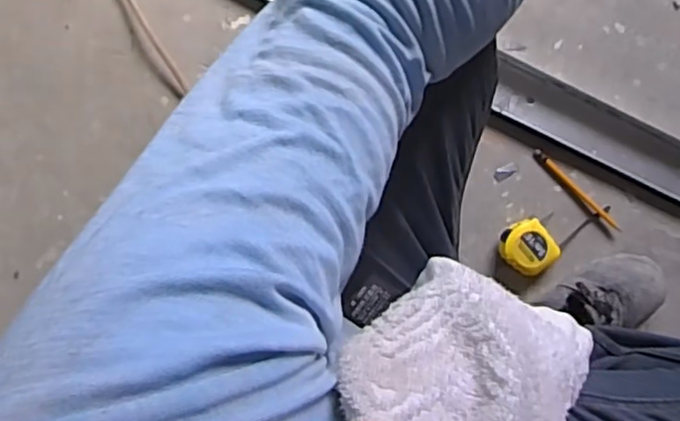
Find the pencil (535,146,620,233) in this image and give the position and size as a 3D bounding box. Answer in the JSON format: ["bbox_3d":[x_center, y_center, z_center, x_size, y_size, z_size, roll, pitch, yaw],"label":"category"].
[{"bbox_3d":[0.335,-0.028,0.897,0.165,0.008,0.012,42,90,-6],"label":"pencil"}]

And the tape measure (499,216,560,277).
[{"bbox_3d":[0.263,0.051,0.883,0.077,0.032,0.069,44,90,-6],"label":"tape measure"}]

